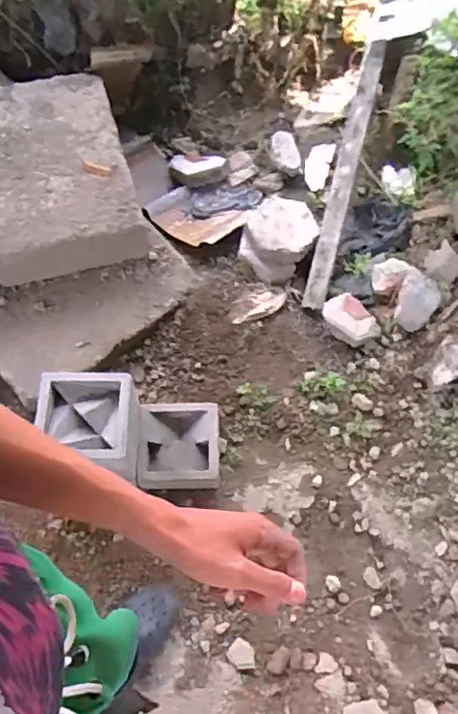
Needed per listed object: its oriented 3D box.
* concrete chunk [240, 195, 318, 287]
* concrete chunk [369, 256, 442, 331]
[{"bbox_3d":[0.163,-0.390,1.755,0.204,0.128,0.281,26,65,14],"label":"concrete chunk"},{"bbox_3d":[0.505,-0.193,1.685,0.142,0.075,0.217,-40,69,-19],"label":"concrete chunk"}]

